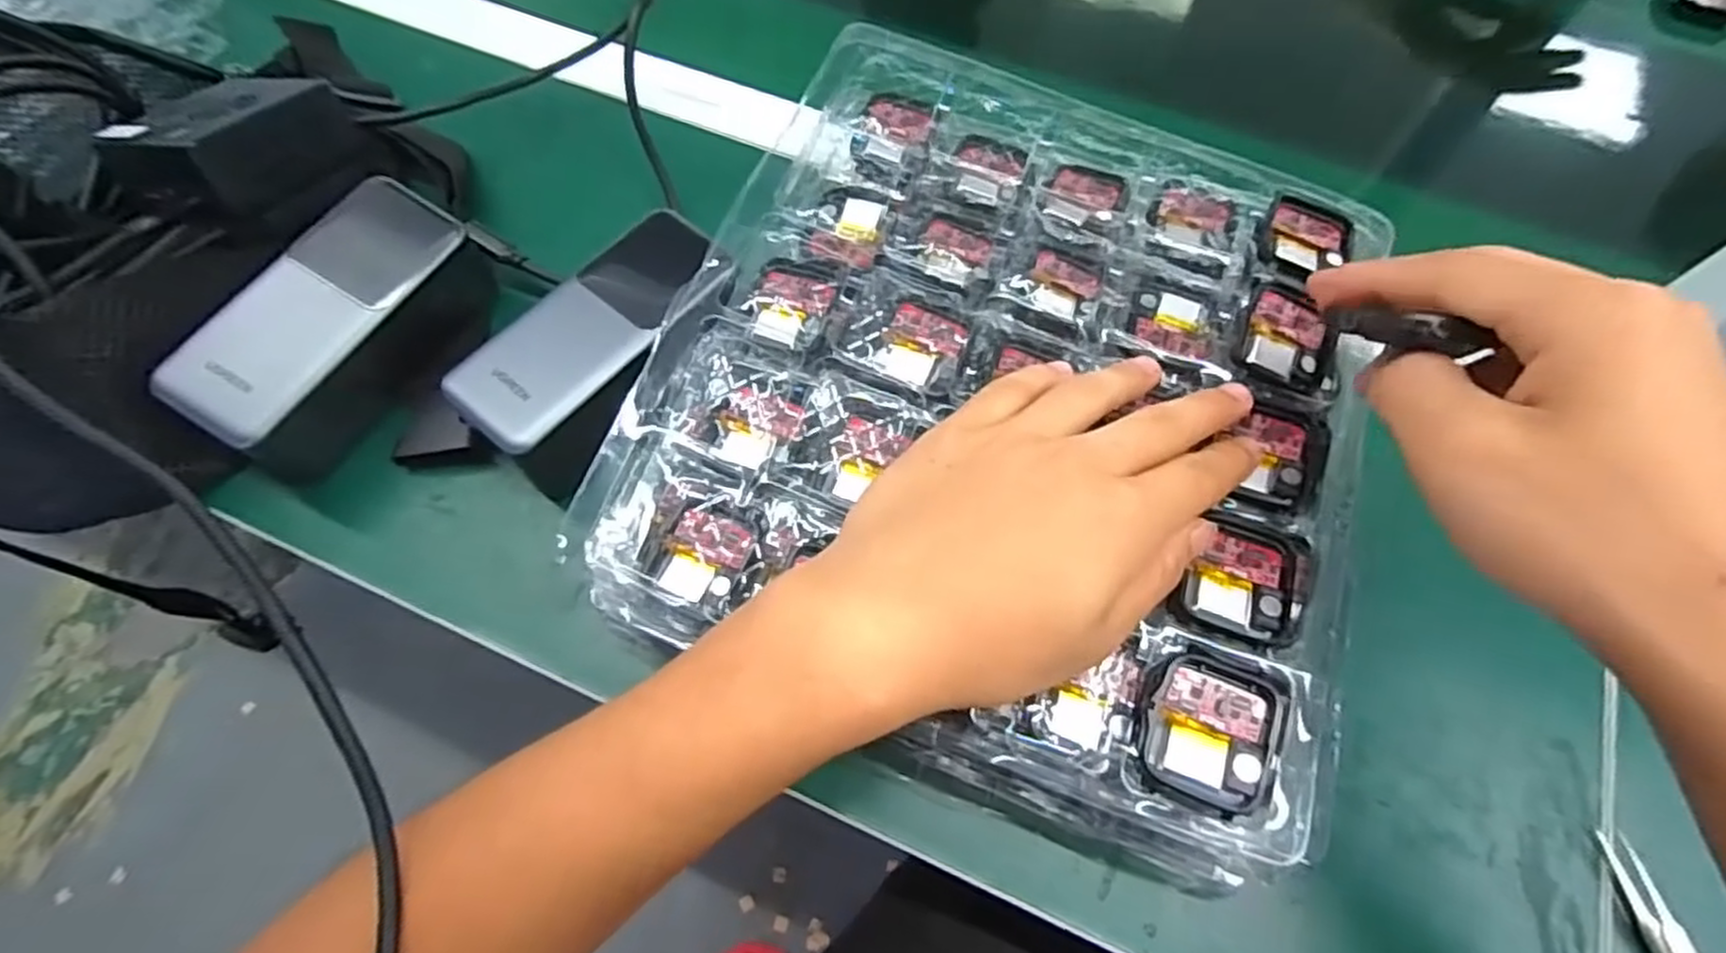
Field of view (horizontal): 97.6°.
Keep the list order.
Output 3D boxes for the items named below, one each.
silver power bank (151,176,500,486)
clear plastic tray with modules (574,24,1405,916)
[{"bbox_3d":[-0.231,-0.065,0.345,0.056,0.058,0.136,26,67,10],"label":"silver power bank"},{"bbox_3d":[0.061,-0.032,0.315,0.268,0.052,0.293,20,70,8],"label":"clear plastic tray with modules"}]

